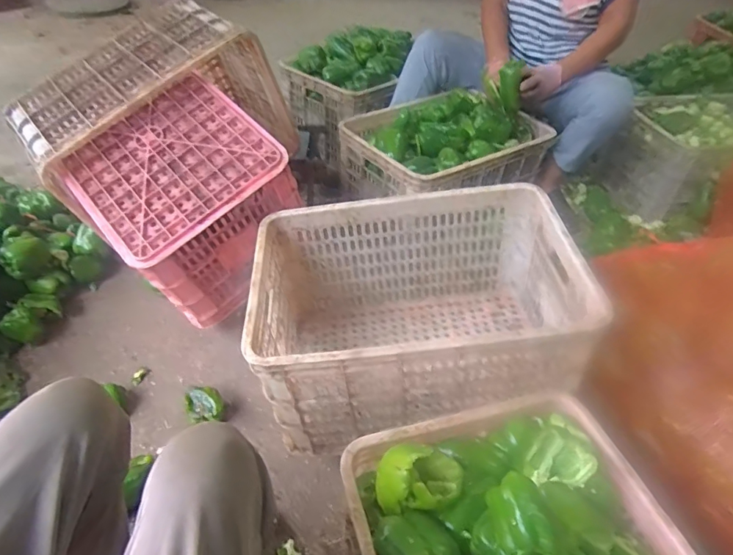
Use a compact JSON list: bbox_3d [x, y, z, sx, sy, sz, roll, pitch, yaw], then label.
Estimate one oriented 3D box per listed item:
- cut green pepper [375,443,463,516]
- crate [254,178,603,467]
[{"bbox_3d":[0.062,0.237,0.577,0.101,0.067,0.068,2,44,-2],"label":"cut green pepper"},{"bbox_3d":[0.089,0.075,0.911,0.554,0.347,0.372,-4,44,-8],"label":"crate"}]

